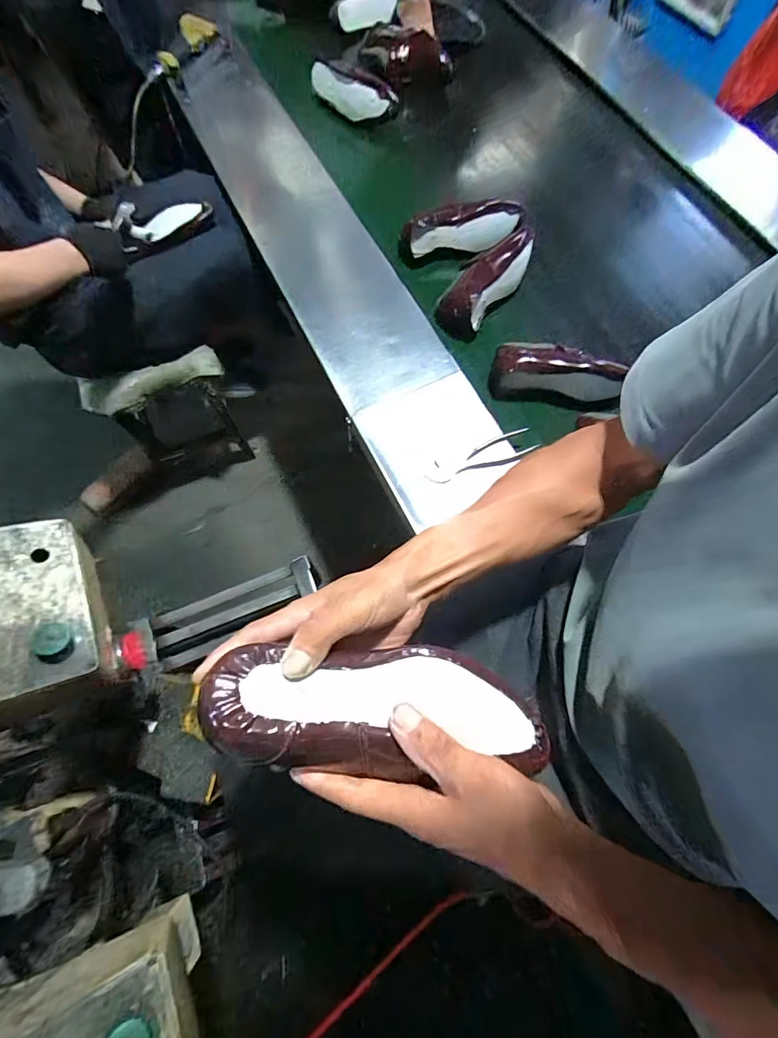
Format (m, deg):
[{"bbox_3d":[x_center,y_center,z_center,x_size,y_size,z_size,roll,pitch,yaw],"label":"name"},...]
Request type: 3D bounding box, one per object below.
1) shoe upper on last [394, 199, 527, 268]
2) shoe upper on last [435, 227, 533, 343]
[{"bbox_3d":[0.149,-0.608,0.912,0.274,0.077,0.077,-22,72,-9],"label":"shoe upper on last"},{"bbox_3d":[0.200,-0.468,0.860,0.078,0.066,0.258,44,88,14],"label":"shoe upper on last"}]

